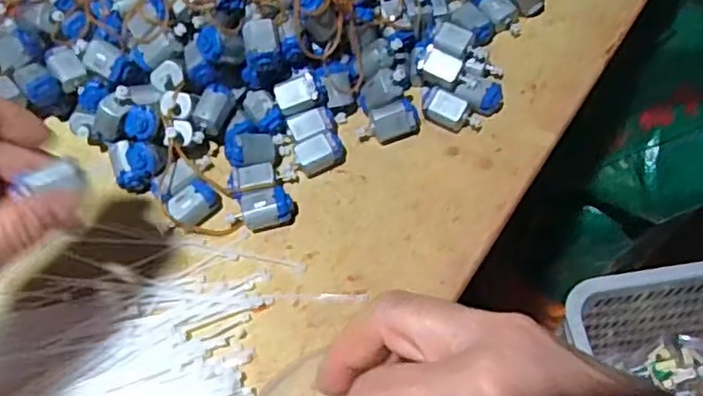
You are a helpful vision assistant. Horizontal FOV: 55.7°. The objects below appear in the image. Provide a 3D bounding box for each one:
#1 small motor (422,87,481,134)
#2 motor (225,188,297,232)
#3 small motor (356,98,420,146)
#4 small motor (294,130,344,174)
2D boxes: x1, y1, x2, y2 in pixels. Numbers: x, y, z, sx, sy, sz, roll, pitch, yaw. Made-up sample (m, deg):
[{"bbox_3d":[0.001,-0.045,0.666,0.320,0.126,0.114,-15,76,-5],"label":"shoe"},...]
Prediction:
[{"bbox_3d":[0.060,-0.051,0.400,0.037,0.018,0.019,20,64,11],"label":"small motor"},{"bbox_3d":[-0.051,0.007,0.371,0.037,0.017,0.021,-17,63,-8],"label":"motor"},{"bbox_3d":[0.022,-0.043,0.395,0.035,0.019,0.018,-19,63,-9],"label":"small motor"},{"bbox_3d":[-0.019,-0.025,0.387,0.029,0.017,0.016,-26,65,-12],"label":"small motor"}]

